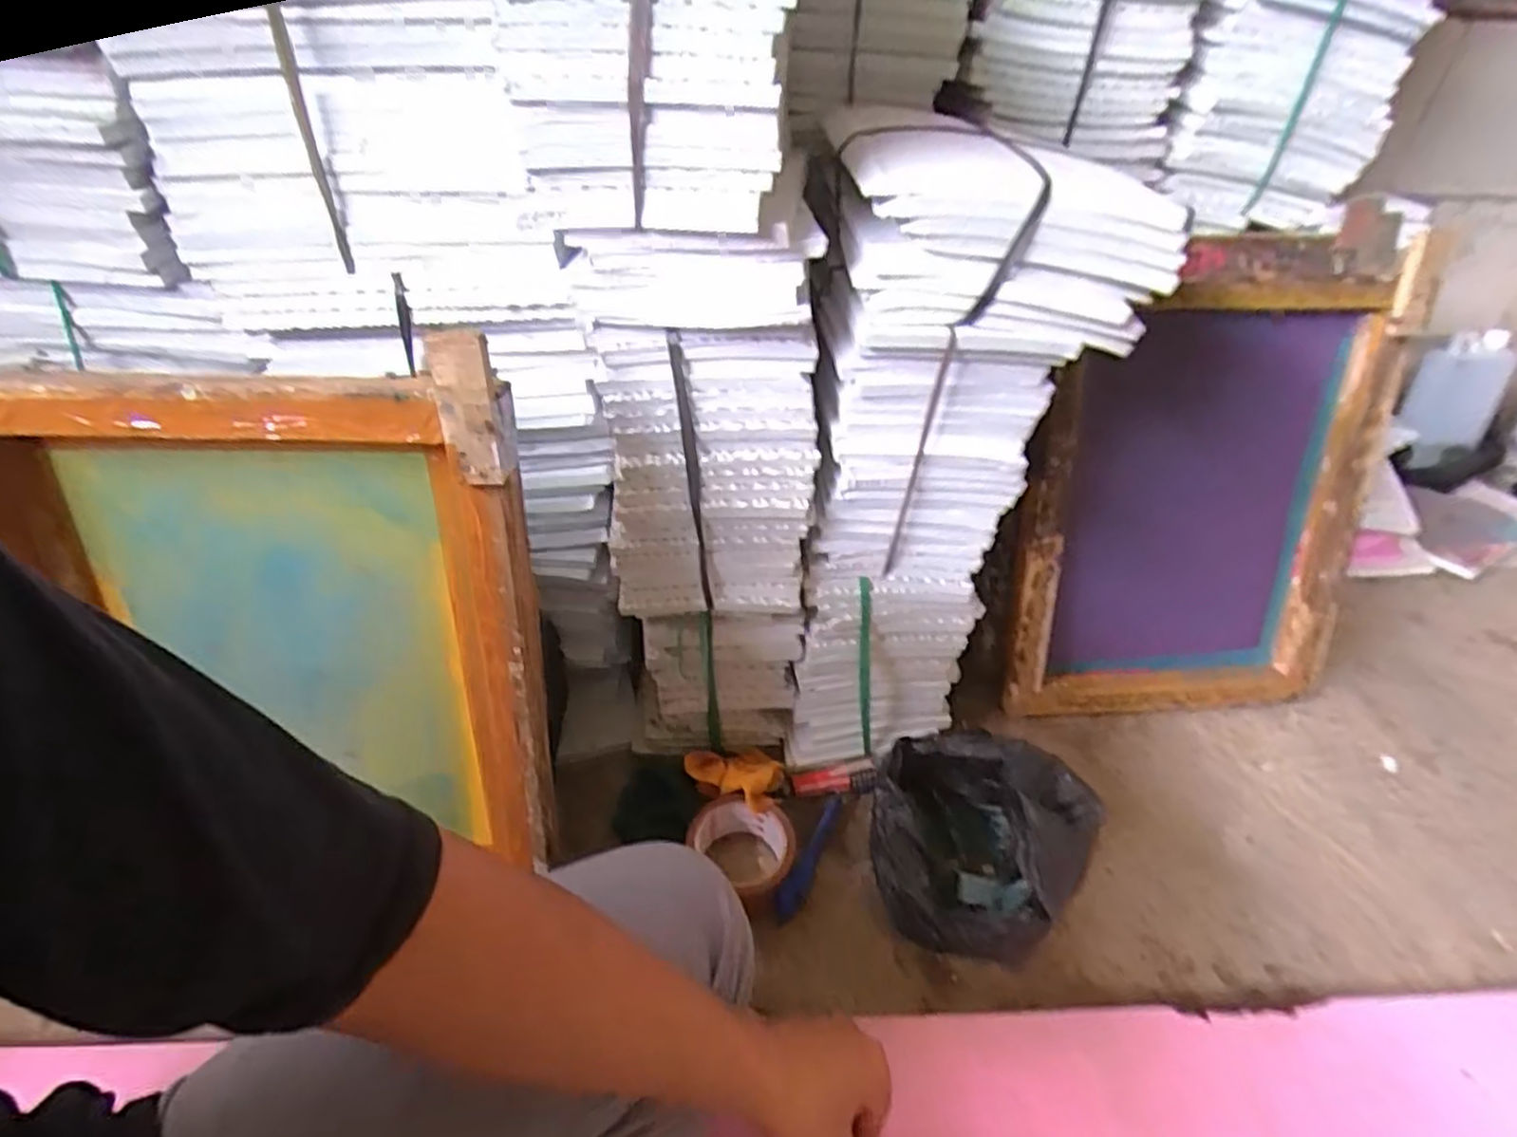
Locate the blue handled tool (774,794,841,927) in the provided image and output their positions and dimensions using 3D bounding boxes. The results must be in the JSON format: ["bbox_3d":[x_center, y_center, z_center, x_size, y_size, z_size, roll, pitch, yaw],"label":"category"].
[{"bbox_3d":[0.053,0.276,0.721,0.020,0.030,0.137,18,41,23],"label":"blue handled tool"}]

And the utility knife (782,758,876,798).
[{"bbox_3d":[0.075,0.219,0.766,0.098,0.019,0.029,-8,38,-9],"label":"utility knife"}]

